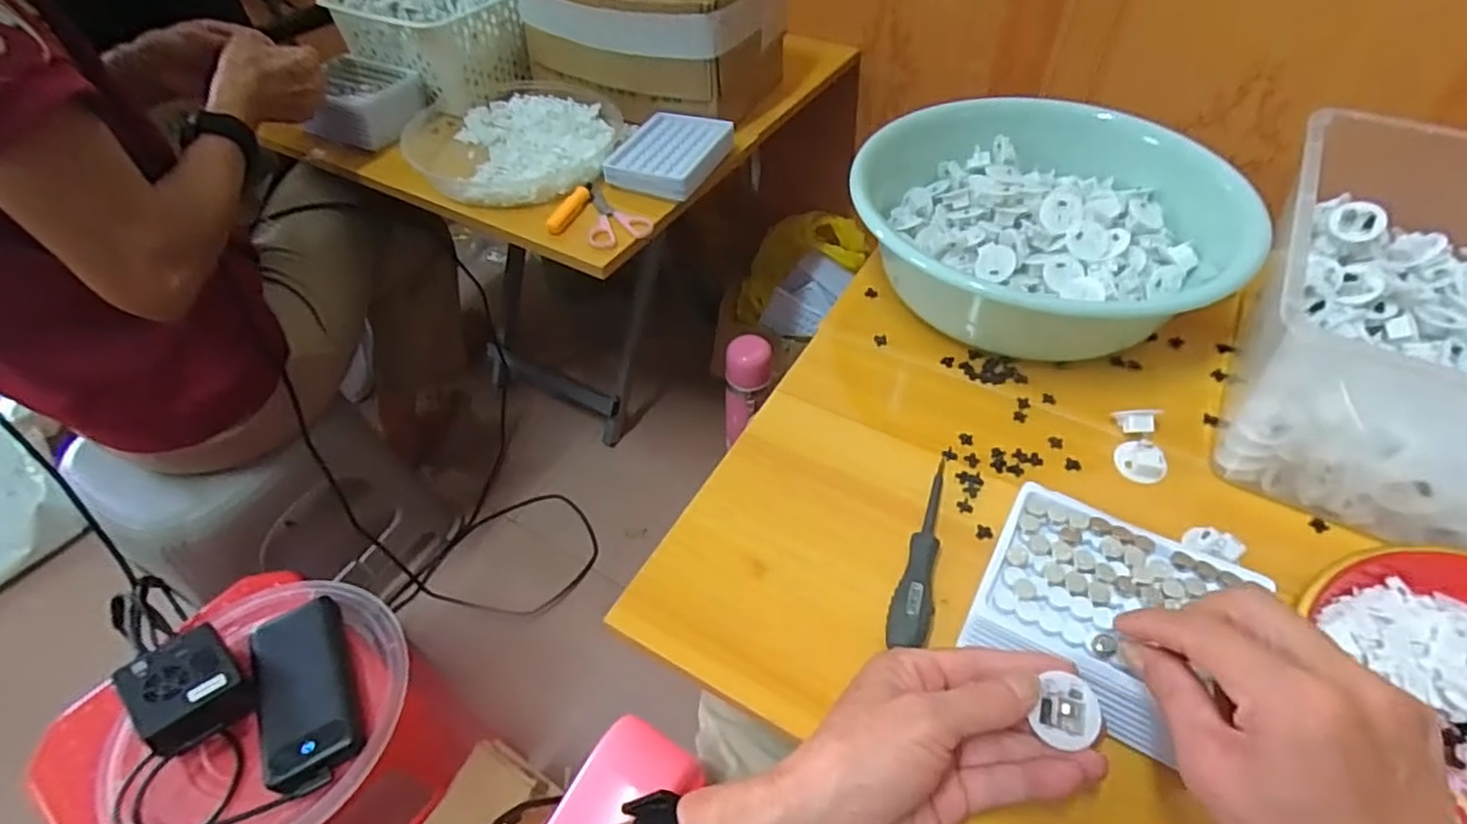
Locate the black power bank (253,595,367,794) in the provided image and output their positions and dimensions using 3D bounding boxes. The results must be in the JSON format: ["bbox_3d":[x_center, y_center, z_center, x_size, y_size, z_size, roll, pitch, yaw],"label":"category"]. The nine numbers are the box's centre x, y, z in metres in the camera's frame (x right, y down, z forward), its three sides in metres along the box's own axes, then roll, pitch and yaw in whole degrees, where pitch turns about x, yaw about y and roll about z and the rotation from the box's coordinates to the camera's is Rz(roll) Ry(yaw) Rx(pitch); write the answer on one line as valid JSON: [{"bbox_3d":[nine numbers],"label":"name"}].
[{"bbox_3d":[-0.379,0.245,0.597,0.077,0.029,0.169,-24,53,-18],"label":"black power bank"}]

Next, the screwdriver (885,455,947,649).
[{"bbox_3d":[0.121,0.084,0.424,0.025,0.022,0.138,15,51,15],"label":"screwdriver"}]

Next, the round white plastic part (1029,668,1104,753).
[{"bbox_3d":[0.155,0.139,0.315,0.027,0.008,0.027,-2,64,4],"label":"round white plastic part"}]

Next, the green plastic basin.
[{"bbox_3d":[0.259,-0.177,0.604,0.288,0.114,0.288,-1,49,1],"label":"green plastic basin"}]

